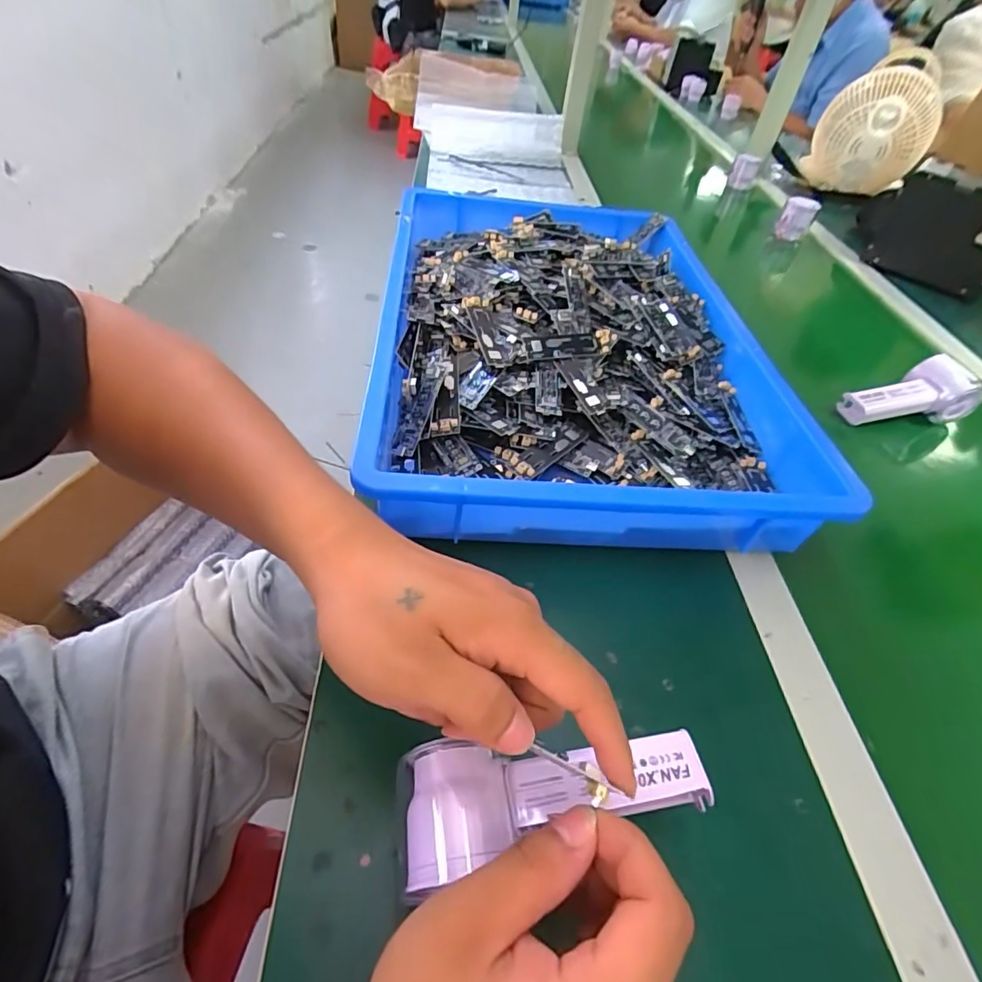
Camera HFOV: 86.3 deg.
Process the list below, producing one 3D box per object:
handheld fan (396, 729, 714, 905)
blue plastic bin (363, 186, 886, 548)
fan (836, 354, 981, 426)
[{"bbox_3d":[0.031,0.152,0.256,0.147,0.062,0.056,-5,48,-8],"label":"handheld fan"},{"bbox_3d":[0.082,-0.170,0.562,0.364,0.084,0.559,3,47,-5],"label":"blue plastic bin"},{"bbox_3d":[0.464,-0.106,0.579,0.148,0.050,0.065,-10,49,-16],"label":"fan"}]

